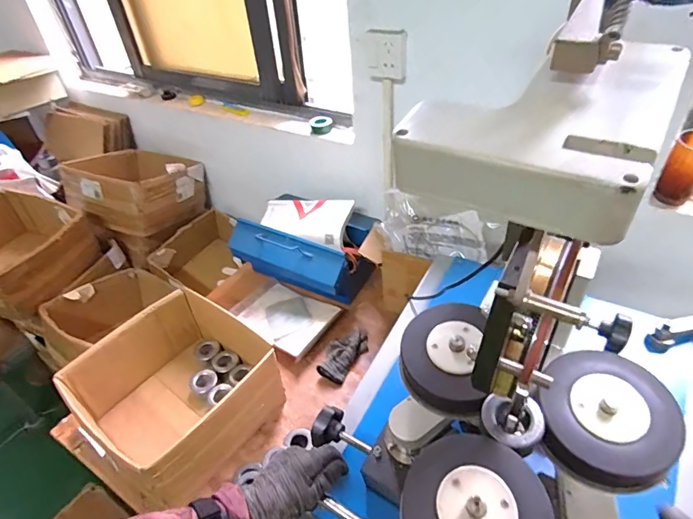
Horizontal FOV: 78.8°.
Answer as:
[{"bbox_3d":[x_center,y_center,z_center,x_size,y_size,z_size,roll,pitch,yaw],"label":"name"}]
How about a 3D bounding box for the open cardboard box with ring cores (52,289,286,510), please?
[{"bbox_3d":[-0.351,0.267,0.919,0.355,0.177,0.361,27,49,32],"label":"open cardboard box with ring cores"}]

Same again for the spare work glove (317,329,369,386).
[{"bbox_3d":[-0.007,0.227,1.044,0.086,0.036,0.160,22,47,28],"label":"spare work glove"}]

